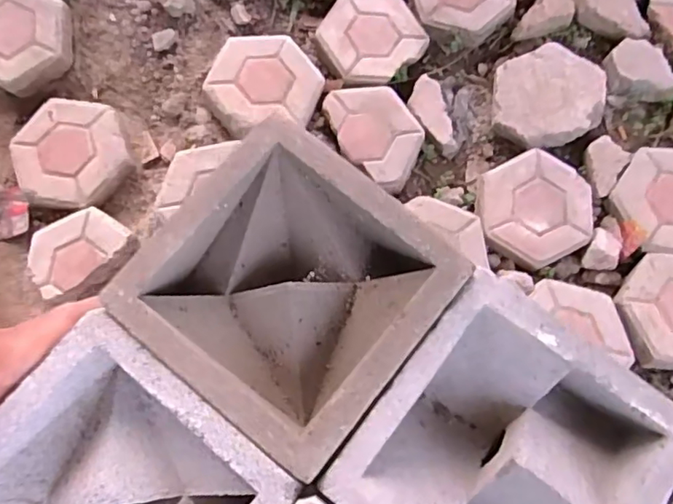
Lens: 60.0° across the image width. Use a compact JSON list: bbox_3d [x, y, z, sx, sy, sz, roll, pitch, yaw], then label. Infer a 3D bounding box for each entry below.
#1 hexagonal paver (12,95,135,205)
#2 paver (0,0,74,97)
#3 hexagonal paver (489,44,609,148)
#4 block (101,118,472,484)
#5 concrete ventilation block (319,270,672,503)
[{"bbox_3d":[-0.480,-0.177,1.064,0.213,0.042,0.201,16,74,3],"label":"hexagonal paver"},{"bbox_3d":[-0.615,-0.419,1.106,0.220,0.057,0.198,38,76,9],"label":"paver"},{"bbox_3d":[0.408,-0.305,1.128,0.216,0.046,0.199,-22,76,-8],"label":"hexagonal paver"},{"bbox_3d":[-0.035,0.028,0.448,0.198,0.064,0.193,38,76,9],"label":"block"},{"bbox_3d":[0.122,0.150,0.431,0.194,0.063,0.195,37,76,9],"label":"concrete ventilation block"}]

